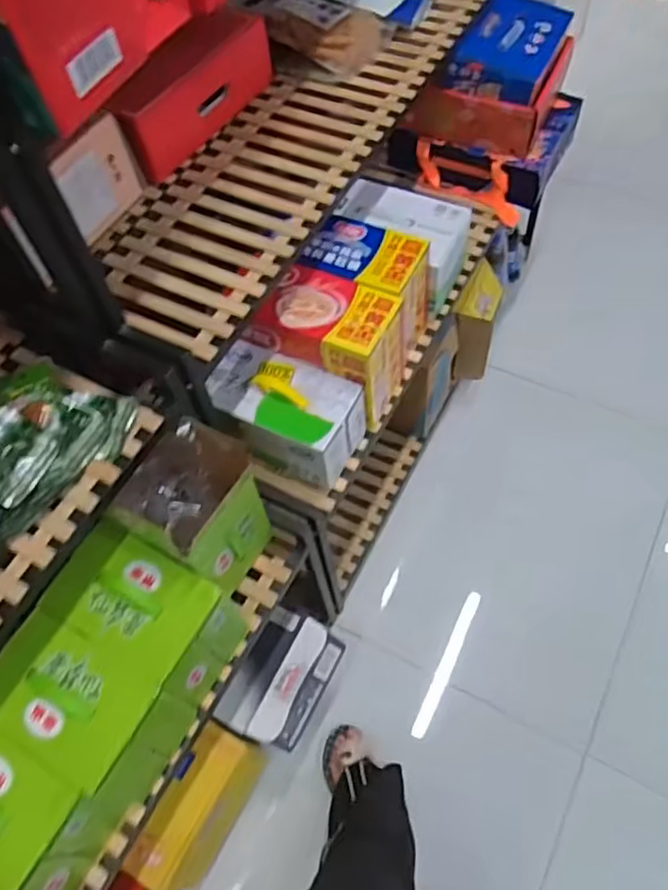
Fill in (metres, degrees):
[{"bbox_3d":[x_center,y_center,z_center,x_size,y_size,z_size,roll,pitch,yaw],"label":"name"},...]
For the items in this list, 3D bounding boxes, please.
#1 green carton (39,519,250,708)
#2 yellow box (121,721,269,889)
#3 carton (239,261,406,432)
[{"bbox_3d":[-0.254,0.233,0.929,0.211,0.163,0.139,27,65,18],"label":"green carton"},{"bbox_3d":[-0.225,0.624,1.147,0.084,0.221,0.248,27,65,18],"label":"yellow box"},{"bbox_3d":[-0.008,-0.171,1.124,0.224,0.185,0.136,21,64,16],"label":"carton"}]

